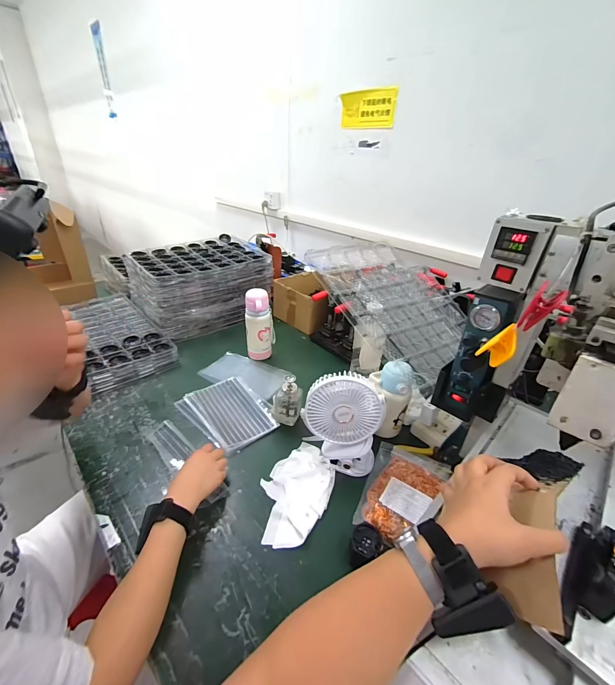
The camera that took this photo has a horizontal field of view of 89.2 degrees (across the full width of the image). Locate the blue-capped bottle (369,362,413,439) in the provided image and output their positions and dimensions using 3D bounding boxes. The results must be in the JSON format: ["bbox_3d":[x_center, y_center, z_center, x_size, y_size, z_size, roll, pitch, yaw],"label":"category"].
[{"bbox_3d":[0.181,0.126,0.700,0.095,0.177,0.085,13,32,15],"label":"blue-capped bottle"}]

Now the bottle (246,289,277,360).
[{"bbox_3d":[-0.141,-0.052,0.942,0.085,0.209,0.081,1,31,-6],"label":"bottle"}]

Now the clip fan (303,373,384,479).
[{"bbox_3d":[0.069,0.163,0.623,0.154,0.193,0.080,10,31,10],"label":"clip fan"}]

